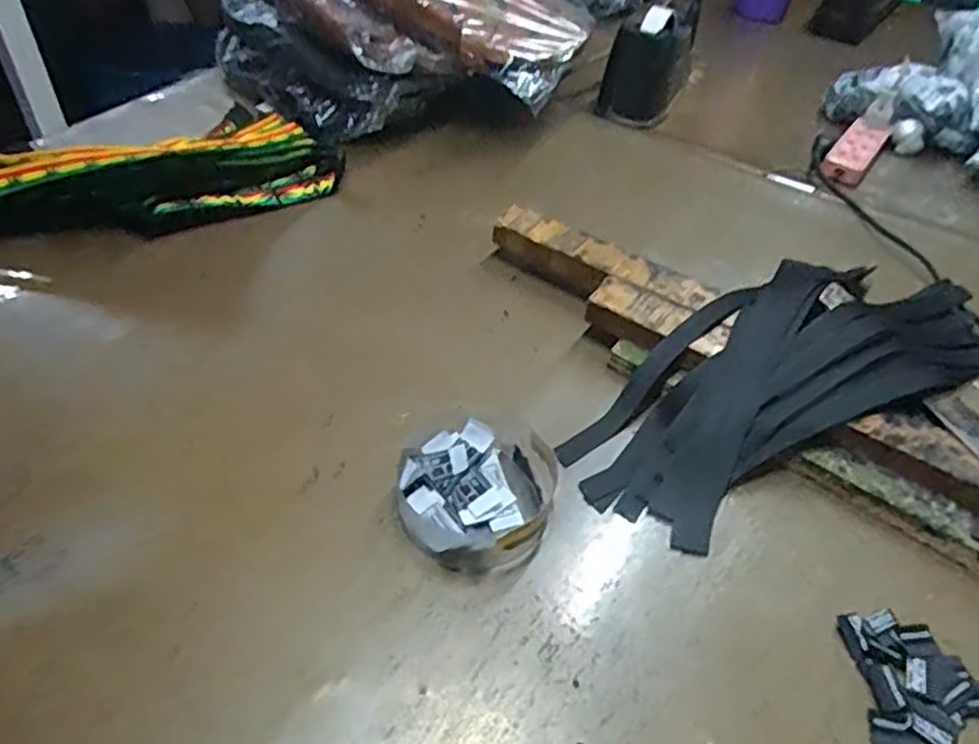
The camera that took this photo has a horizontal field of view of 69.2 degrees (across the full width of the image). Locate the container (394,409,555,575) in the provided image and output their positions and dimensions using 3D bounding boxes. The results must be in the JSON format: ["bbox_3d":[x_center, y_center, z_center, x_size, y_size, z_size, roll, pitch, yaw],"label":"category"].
[{"bbox_3d":[-0.006,0.067,0.452,0.098,0.033,0.119,10,46,5],"label":"container"}]

